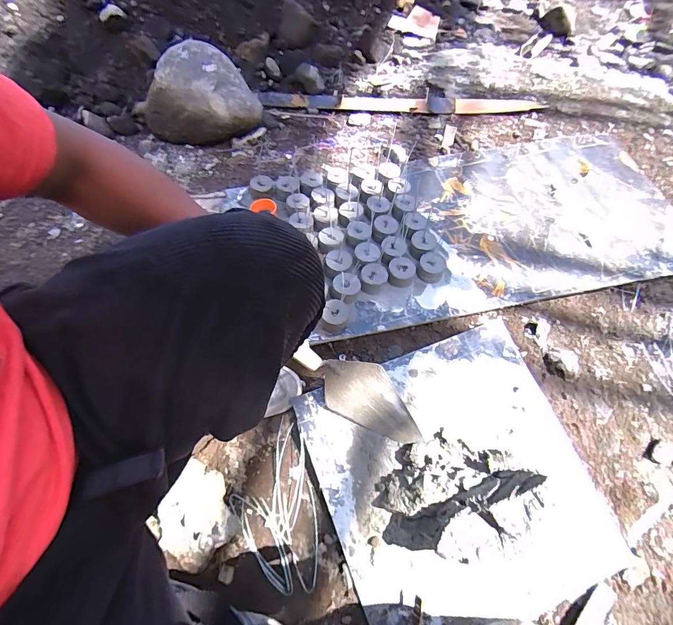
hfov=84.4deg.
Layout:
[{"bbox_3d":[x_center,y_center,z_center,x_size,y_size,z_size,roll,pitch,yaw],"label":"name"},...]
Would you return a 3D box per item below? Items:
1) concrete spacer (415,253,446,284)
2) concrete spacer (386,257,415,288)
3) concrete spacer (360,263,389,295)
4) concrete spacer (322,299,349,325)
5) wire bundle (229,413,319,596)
[{"bbox_3d":[0.193,-0.091,0.761,0.052,0.032,0.056,2,62,-3],"label":"concrete spacer"},{"bbox_3d":[0.131,-0.081,0.753,0.053,0.034,0.053,2,62,-3],"label":"concrete spacer"},{"bbox_3d":[0.073,-0.066,0.743,0.051,0.033,0.059,15,62,4],"label":"concrete spacer"},{"bbox_3d":[-0.003,0.005,0.700,0.050,0.035,0.050,2,62,-3],"label":"concrete spacer"},{"bbox_3d":[-0.102,0.319,0.612,0.131,0.034,0.243,-10,63,-9],"label":"wire bundle"}]

